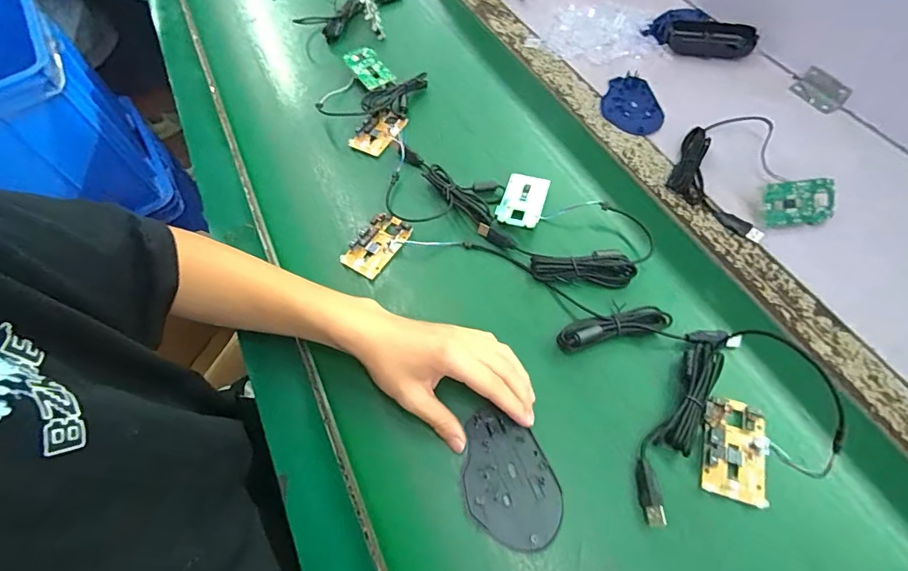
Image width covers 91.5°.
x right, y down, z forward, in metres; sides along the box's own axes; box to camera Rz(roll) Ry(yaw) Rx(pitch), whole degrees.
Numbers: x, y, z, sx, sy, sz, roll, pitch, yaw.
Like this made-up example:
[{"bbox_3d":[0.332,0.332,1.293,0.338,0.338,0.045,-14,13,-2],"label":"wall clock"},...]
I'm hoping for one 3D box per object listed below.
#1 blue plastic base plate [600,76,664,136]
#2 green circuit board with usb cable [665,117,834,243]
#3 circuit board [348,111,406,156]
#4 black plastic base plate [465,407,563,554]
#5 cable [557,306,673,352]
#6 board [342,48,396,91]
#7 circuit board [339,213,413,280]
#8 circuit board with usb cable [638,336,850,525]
[{"bbox_3d":[0.233,-0.236,0.575,0.077,0.006,0.101,11,61,10],"label":"blue plastic base plate"},{"bbox_3d":[0.336,-0.130,0.490,0.157,0.035,0.162,-40,65,-18],"label":"green circuit board with usb cable"},{"bbox_3d":[-0.100,-0.199,0.573,0.052,0.009,0.068,22,64,16],"label":"circuit board"},{"bbox_3d":[0.042,0.157,0.362,0.071,0.007,0.106,-21,61,-8],"label":"black plastic base plate"},{"bbox_3d":[0.147,0.038,0.410,0.103,0.028,0.028,-14,60,-4],"label":"cable"},{"bbox_3d":[-0.123,-0.313,0.631,0.044,0.009,0.090,-27,63,-10],"label":"board"},{"bbox_3d":[-0.084,-0.046,0.478,0.048,0.008,0.077,27,65,18],"label":"circuit board"},{"bbox_3d":[0.230,0.111,0.368,0.203,0.023,0.119,-21,61,-9],"label":"circuit board with usb cable"}]

